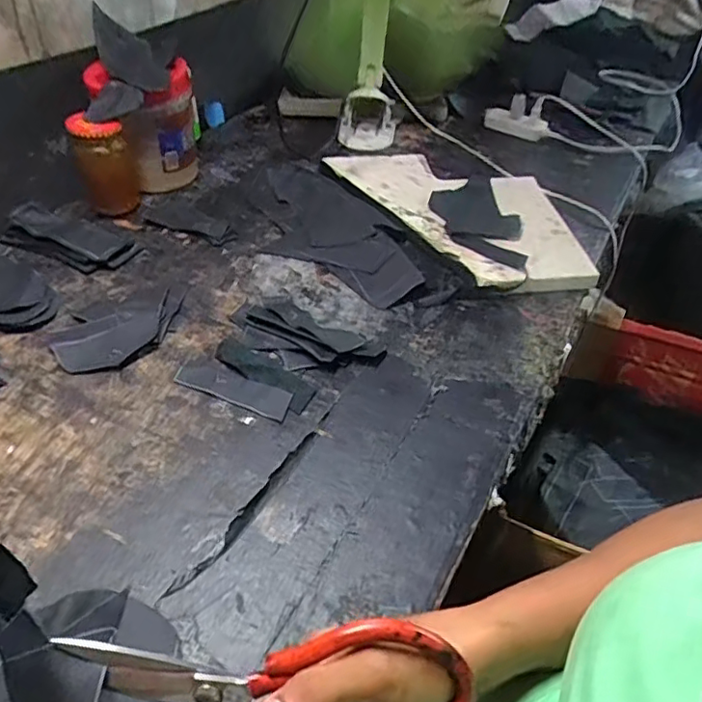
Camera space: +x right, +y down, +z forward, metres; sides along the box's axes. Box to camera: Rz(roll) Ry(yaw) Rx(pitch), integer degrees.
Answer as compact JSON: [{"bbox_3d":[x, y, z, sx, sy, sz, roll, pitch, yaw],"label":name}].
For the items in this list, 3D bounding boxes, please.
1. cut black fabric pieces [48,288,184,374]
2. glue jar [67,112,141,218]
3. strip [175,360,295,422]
[{"bbox_3d":[-0.217,-0.015,0.548,0.119,0.018,0.063,-24,50,-25],"label":"cut black fabric pieces"},{"bbox_3d":[-0.293,-0.223,0.694,0.061,0.110,0.061,-11,46,-14],"label":"glue jar"},{"bbox_3d":[-0.105,0.032,0.514,0.111,0.006,0.030,19,47,16],"label":"strip"}]

